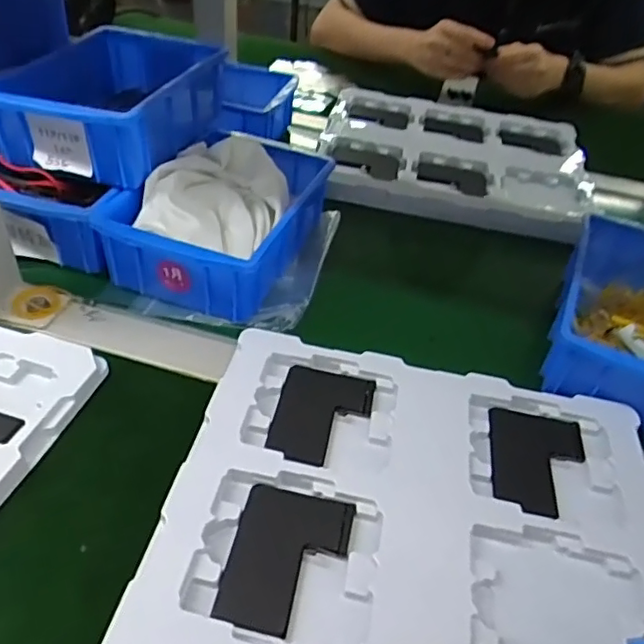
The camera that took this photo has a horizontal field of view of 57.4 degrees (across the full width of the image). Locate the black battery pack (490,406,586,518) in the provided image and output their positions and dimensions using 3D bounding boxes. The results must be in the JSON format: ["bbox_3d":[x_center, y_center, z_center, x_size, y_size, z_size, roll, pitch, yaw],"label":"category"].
[{"bbox_3d":[0.140,0.089,0.379,0.062,0.010,0.084,10,42,5],"label":"black battery pack"}]

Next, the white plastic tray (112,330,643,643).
[{"bbox_3d":[0.053,0.130,0.300,0.279,0.016,0.329,10,42,5],"label":"white plastic tray"}]

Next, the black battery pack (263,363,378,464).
[{"bbox_3d":[0.001,0.061,0.387,0.061,0.007,0.081,10,42,5],"label":"black battery pack"}]

